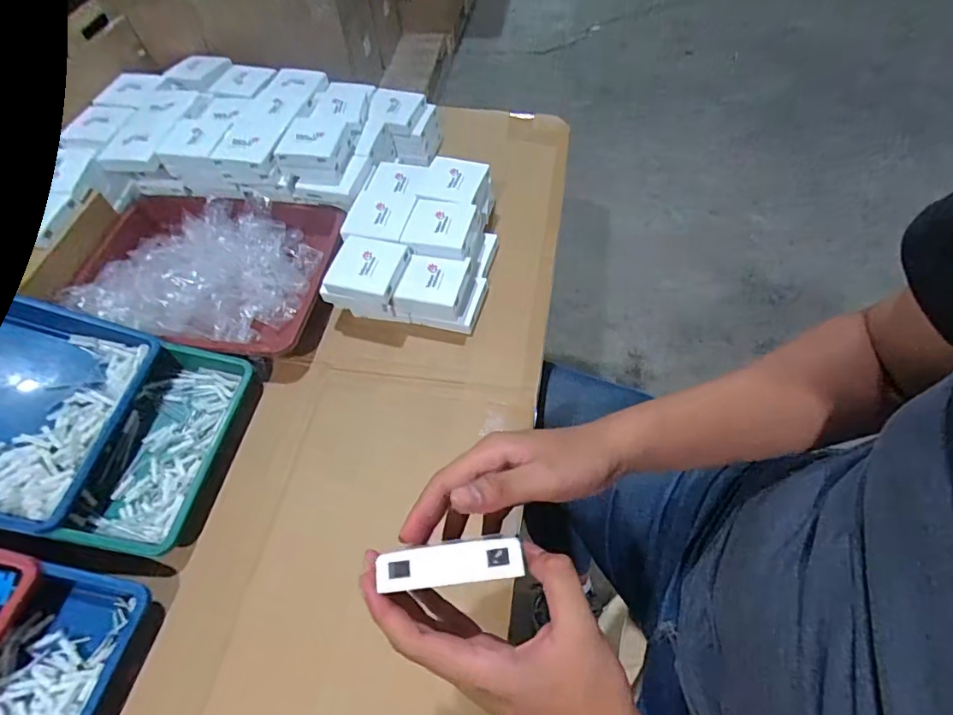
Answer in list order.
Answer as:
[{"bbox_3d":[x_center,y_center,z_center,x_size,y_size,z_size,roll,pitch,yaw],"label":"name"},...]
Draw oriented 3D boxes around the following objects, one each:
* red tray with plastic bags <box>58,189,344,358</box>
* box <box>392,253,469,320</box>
[{"bbox_3d":[-0.383,-0.122,0.709,0.380,0.070,0.250,5,57,7],"label":"red tray with plastic bags"},{"bbox_3d":[-0.056,-0.093,0.658,0.085,0.046,0.070,7,57,9],"label":"box"}]

